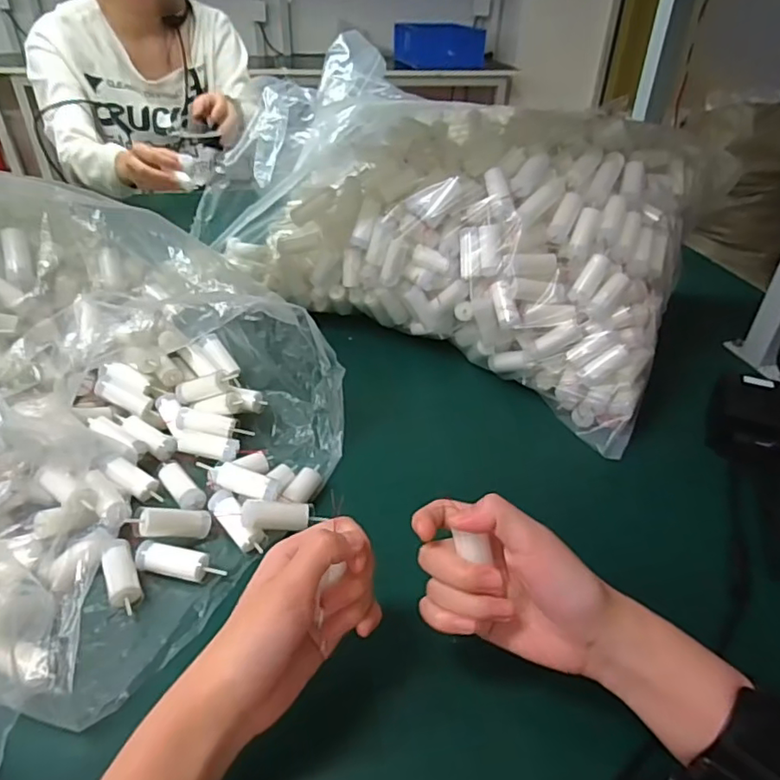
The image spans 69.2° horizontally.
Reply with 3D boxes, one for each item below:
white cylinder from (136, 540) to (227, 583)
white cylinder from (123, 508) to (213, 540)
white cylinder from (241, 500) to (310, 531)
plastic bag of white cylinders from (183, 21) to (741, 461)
[{"bbox_3d":[-0.149,0.123,0.404,0.063,0.014,0.022,9,37,9],"label":"white cylinder"},{"bbox_3d":[-0.163,0.100,0.423,0.055,0.025,0.023,13,29,-30],"label":"white cylinder"},{"bbox_3d":[-0.085,0.092,0.419,0.049,0.012,0.016,1,36,-2],"label":"white cylinder"},{"bbox_3d":[0.066,-0.190,0.665,0.518,0.233,0.288,20,40,23],"label":"plastic bag of white cylinders"}]

